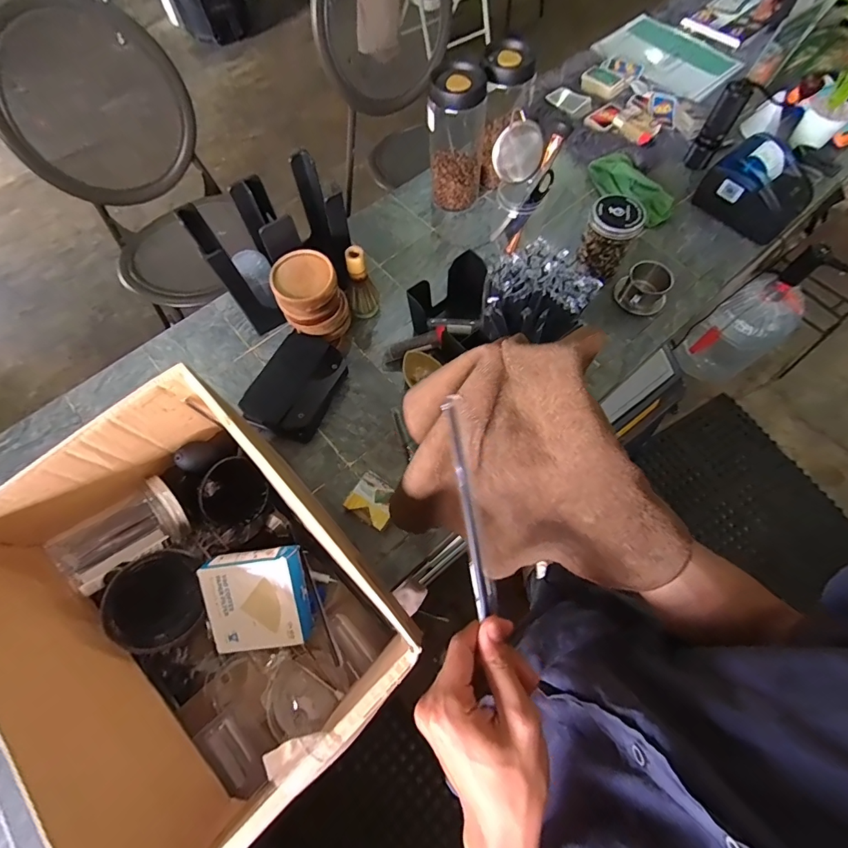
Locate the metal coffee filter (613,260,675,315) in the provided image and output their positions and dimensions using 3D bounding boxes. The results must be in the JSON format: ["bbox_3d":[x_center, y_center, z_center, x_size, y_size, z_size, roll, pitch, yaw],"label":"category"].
[{"bbox_3d":[0.402,-0.245,0.776,0.091,0.060,0.085,33,72,14],"label":"metal coffee filter"}]

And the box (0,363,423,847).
[{"bbox_3d":[-0.233,0.192,0.479,0.290,0.224,0.391,-41,72,-14],"label":"box"}]

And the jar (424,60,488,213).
[{"bbox_3d":[0.062,-0.550,0.818,0.103,0.224,0.117,4,68,3],"label":"jar"}]

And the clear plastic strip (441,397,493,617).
[{"bbox_3d":[0.032,0.063,0.315,0.012,0.008,0.157,-10,87,-3],"label":"clear plastic strip"}]

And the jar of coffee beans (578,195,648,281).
[{"bbox_3d":[0.331,-0.330,0.766,0.087,0.129,0.081,25,70,12],"label":"jar of coffee beans"}]

